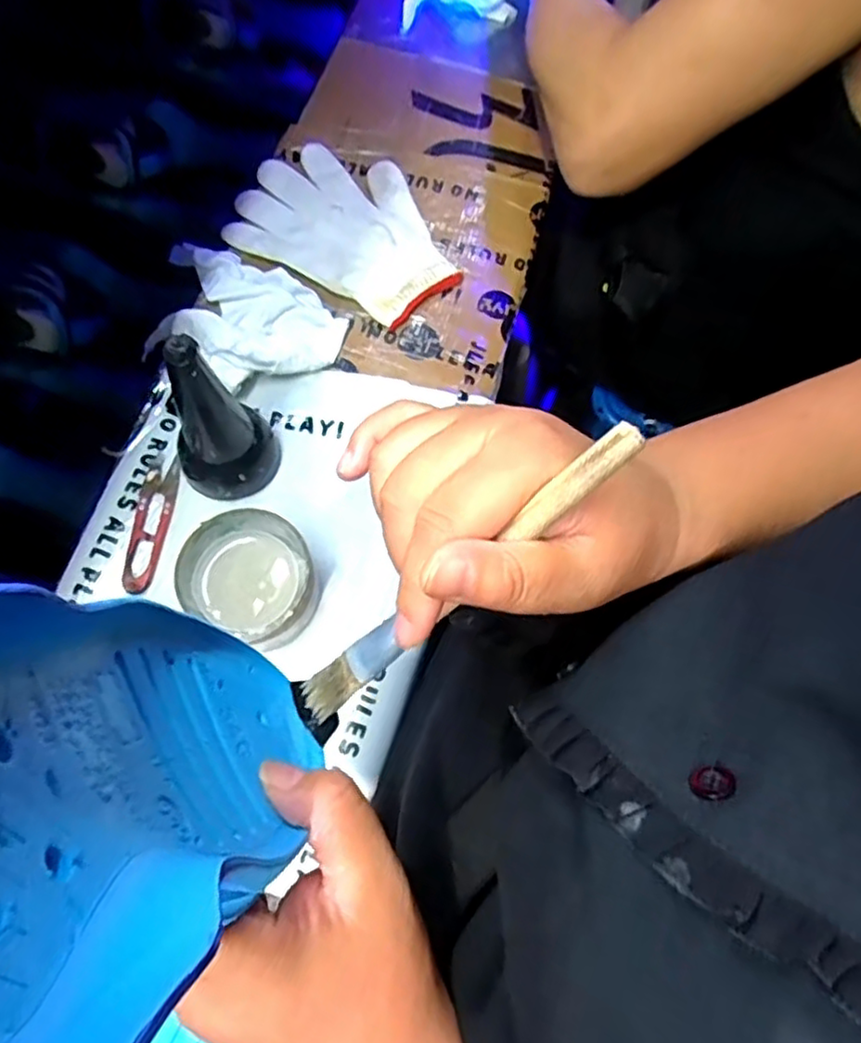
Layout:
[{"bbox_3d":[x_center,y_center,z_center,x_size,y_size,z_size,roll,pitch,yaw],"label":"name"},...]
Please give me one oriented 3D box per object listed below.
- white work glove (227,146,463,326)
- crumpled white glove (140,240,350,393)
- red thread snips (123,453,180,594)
[{"bbox_3d":[-0.067,-0.253,0.567,0.191,0.019,0.136,30,71,7],"label":"white work glove"},{"bbox_3d":[-0.154,-0.156,0.521,0.161,0.040,0.114,27,70,6],"label":"crumpled white glove"},{"bbox_3d":[-0.195,0.001,0.467,0.023,0.009,0.100,5,70,-2],"label":"red thread snips"}]

